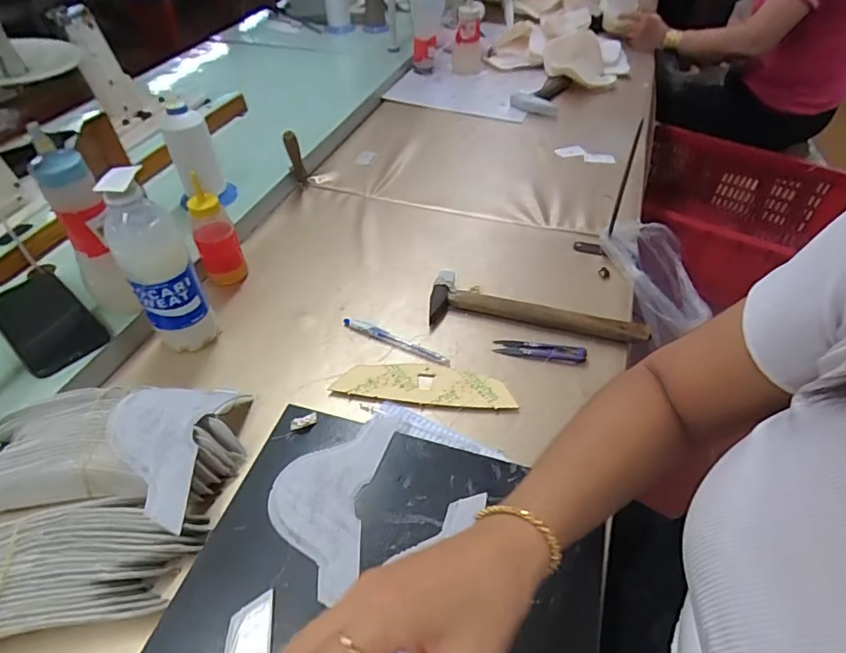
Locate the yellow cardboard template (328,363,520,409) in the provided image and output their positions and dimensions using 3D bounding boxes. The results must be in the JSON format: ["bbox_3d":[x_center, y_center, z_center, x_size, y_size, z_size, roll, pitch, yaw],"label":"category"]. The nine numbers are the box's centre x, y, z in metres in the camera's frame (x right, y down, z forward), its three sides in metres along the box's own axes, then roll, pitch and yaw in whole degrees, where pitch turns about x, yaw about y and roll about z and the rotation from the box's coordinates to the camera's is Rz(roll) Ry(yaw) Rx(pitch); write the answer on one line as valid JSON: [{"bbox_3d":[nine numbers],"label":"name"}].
[{"bbox_3d":[0.001,0.060,0.536,0.185,0.004,0.053,4,46,4],"label":"yellow cardboard template"}]

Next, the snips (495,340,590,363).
[{"bbox_3d":[0.131,0.024,0.566,0.099,0.012,0.022,9,47,8],"label":"snips"}]

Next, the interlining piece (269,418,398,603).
[{"bbox_3d":[-0.083,0.140,0.432,0.086,0.006,0.158,7,46,7],"label":"interlining piece"}]

